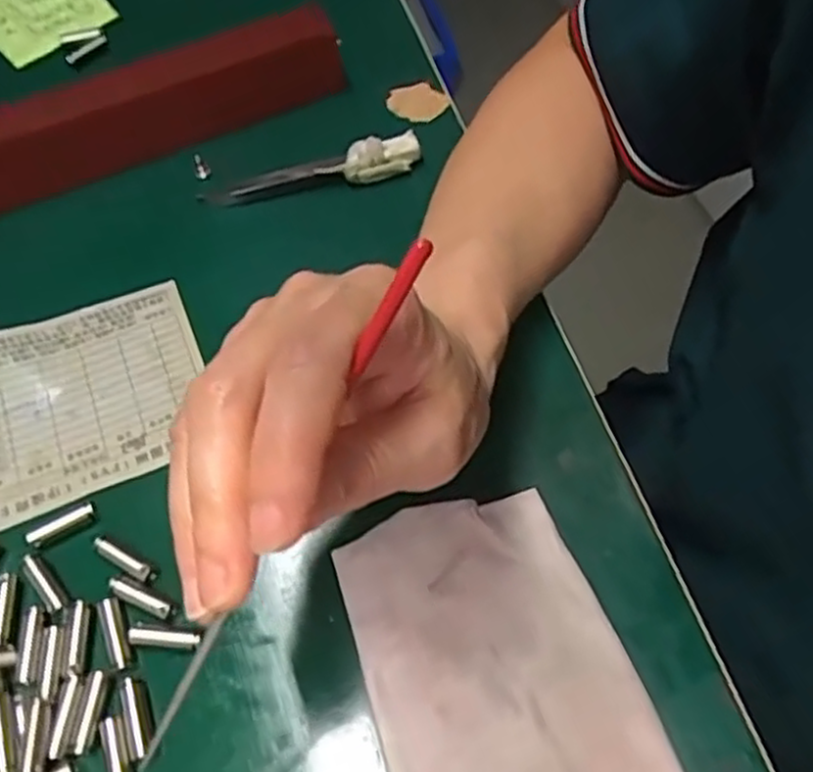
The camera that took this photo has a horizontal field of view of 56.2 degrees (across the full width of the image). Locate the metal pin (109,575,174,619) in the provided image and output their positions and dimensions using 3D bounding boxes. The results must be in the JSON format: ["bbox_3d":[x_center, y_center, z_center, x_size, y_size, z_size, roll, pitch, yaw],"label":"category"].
[{"bbox_3d":[-0.093,0.073,0.264,0.025,0.004,0.006,22,61,14],"label":"metal pin"}]

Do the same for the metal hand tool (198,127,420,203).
[{"bbox_3d":[-0.045,-0.100,0.363,0.105,0.024,0.013,-13,59,-7],"label":"metal hand tool"}]

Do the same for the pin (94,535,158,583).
[{"bbox_3d":[-0.102,0.061,0.271,0.026,0.004,0.006,27,62,17],"label":"pin"}]

